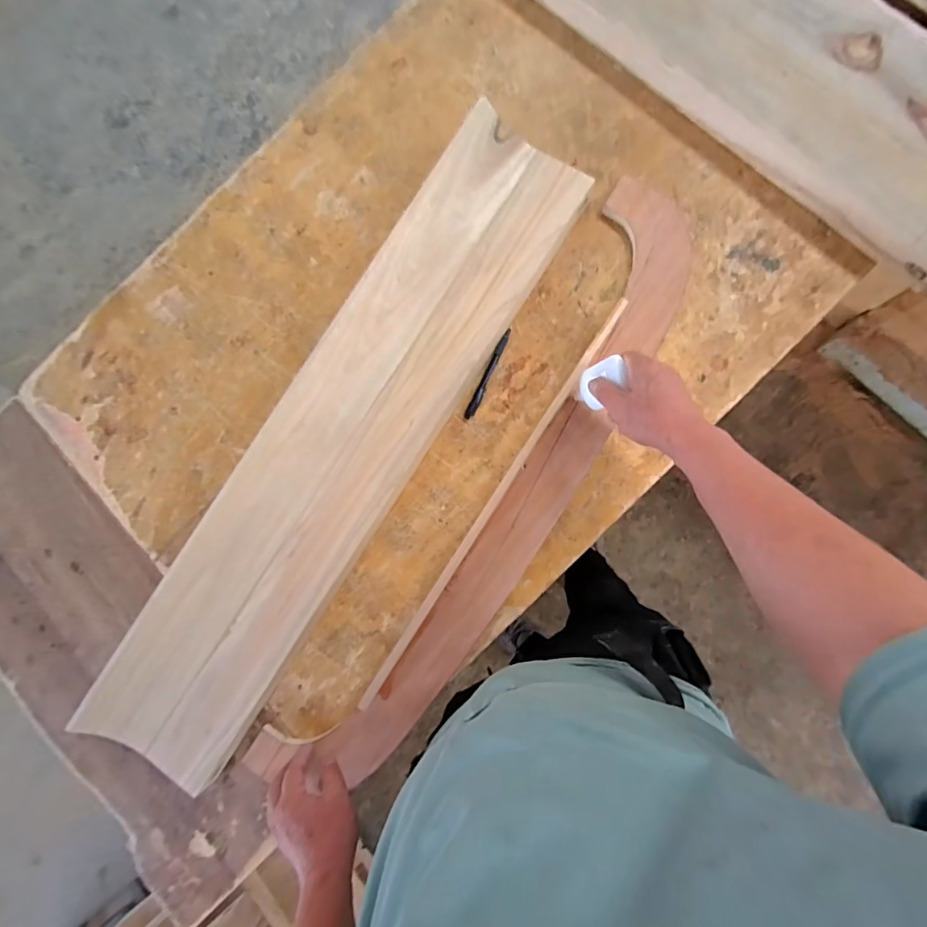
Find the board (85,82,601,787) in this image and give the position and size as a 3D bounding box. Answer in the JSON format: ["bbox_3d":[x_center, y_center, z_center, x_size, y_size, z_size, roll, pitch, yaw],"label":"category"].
[{"bbox_3d":[-0.145,-0.028,0.574,0.180,0.036,0.886,33,88,-4],"label":"board"}]

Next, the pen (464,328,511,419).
[{"bbox_3d":[0.032,-0.118,0.616,0.013,0.013,0.129,25,87,8],"label":"pen"}]

